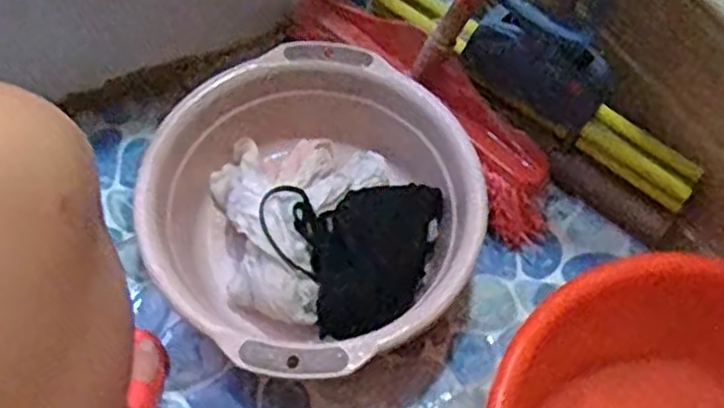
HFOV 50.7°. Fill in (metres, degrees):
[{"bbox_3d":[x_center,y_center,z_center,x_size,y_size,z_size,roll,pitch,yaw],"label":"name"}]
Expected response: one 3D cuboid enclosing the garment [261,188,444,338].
[{"bbox_3d":[-0.004,0.052,0.708,0.160,0.030,0.137,-1,77,-11],"label":"garment"}]

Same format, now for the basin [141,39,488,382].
[{"bbox_3d":[-0.046,0.019,0.722,0.275,0.134,0.289,2,60,-3],"label":"basin"}]

